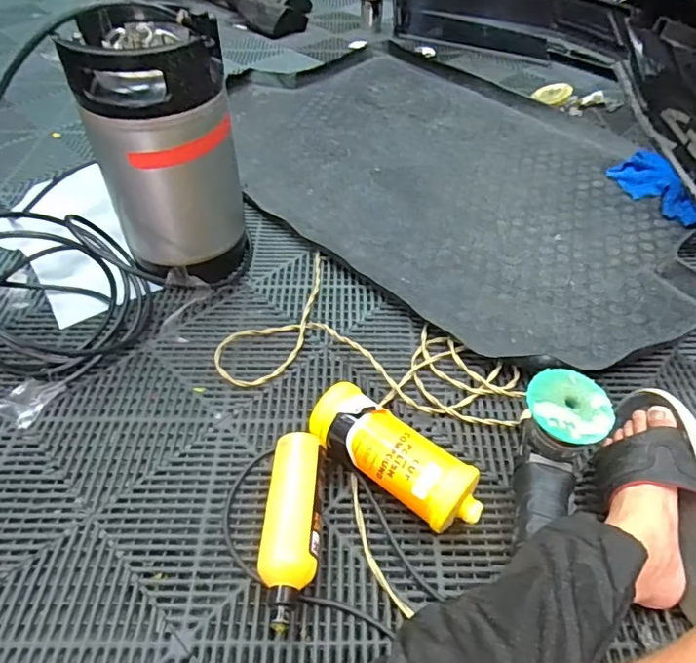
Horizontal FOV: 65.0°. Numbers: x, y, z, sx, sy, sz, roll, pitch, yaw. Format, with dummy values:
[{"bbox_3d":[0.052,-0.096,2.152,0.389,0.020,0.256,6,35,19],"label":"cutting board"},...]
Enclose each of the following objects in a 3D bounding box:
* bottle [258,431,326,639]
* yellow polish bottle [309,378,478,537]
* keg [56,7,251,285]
[{"bbox_3d":[-0.062,0.222,0.628,0.062,0.051,0.214,3,47,0],"label":"bottle"},{"bbox_3d":[0.055,0.159,0.665,0.225,0.095,0.083,36,55,27],"label":"yellow polish bottle"},{"bbox_3d":[-0.280,-0.269,0.862,0.199,0.376,0.192,-17,50,-14],"label":"keg"}]

